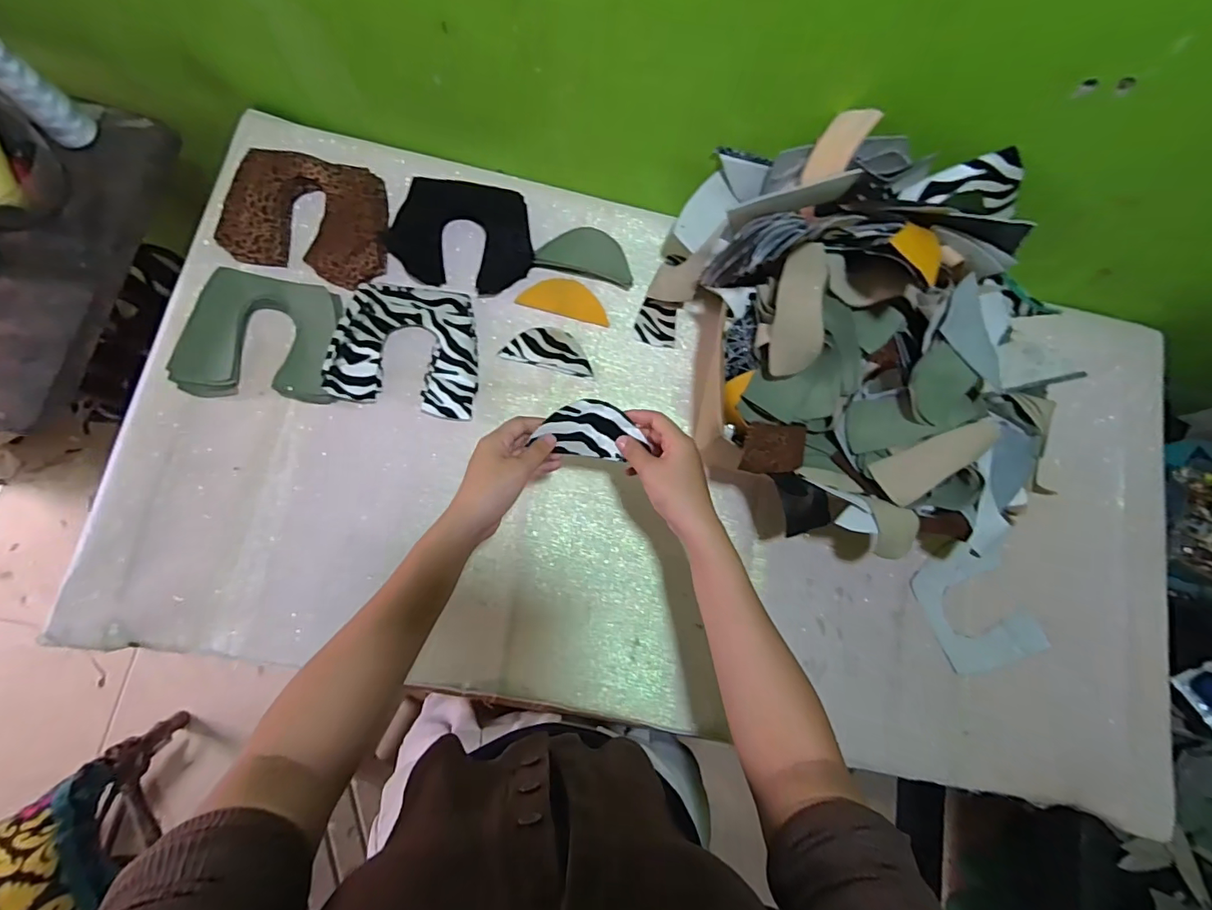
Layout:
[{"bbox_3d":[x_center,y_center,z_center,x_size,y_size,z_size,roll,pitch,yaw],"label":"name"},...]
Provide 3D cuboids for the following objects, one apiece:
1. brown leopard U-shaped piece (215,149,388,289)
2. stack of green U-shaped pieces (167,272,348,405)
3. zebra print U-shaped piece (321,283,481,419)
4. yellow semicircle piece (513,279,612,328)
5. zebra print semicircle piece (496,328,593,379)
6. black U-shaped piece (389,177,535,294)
[{"bbox_3d":[-0.340,-0.269,0.597,0.167,0.016,0.141,2,87,-13],"label":"brown leopard U-shaped piece"},{"bbox_3d":[-0.371,-0.128,0.564,0.150,0.020,0.140,8,78,-5],"label":"stack of green U-shaped pieces"},{"bbox_3d":[-0.219,-0.123,0.582,0.156,0.018,0.145,10,78,-5],"label":"zebra print U-shaped piece"},{"bbox_3d":[-0.047,-0.189,0.628,0.108,0.004,0.047,14,78,-4],"label":"yellow semicircle piece"},{"bbox_3d":[-0.066,-0.126,0.613,0.104,0.004,0.049,12,78,-4],"label":"zebra print semicircle piece"},{"bbox_3d":[-0.169,-0.260,0.612,0.161,0.018,0.121,7,78,-6],"label":"black U-shaped piece"}]

